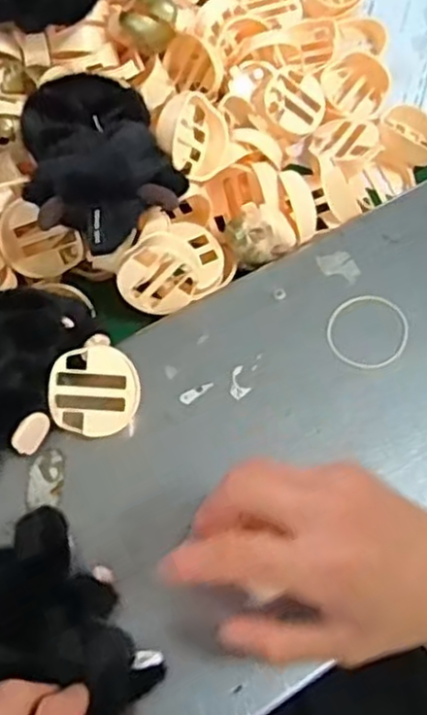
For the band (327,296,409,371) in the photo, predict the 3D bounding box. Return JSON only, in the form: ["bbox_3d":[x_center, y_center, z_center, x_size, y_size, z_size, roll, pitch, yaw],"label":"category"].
[{"bbox_3d":[0.108,-0.019,0.495,0.054,0.004,0.060,40,69,14],"label":"band"}]

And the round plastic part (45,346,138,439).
[{"bbox_3d":[-0.075,0.021,0.450,0.055,0.010,0.056,0,83,-4],"label":"round plastic part"}]

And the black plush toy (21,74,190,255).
[{"bbox_3d":[-0.073,-0.133,0.464,0.094,0.041,0.137,-12,67,-8],"label":"black plush toy"}]

